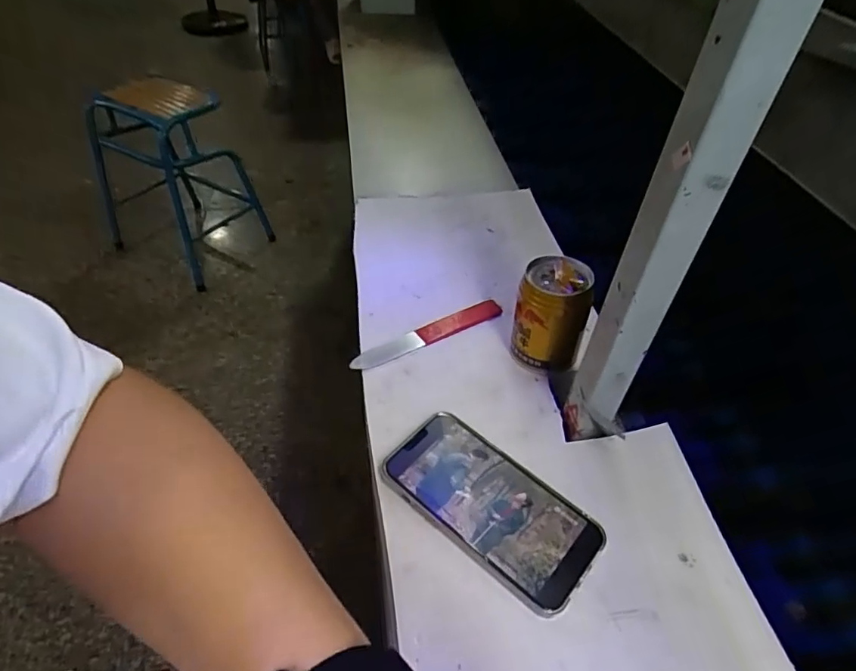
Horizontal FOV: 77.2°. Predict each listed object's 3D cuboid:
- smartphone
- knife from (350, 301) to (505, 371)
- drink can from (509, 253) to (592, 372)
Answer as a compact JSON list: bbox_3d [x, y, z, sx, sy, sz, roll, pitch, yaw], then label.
[{"bbox_3d":[0.046,0.126,0.405,0.161,0.010,0.081,33,52,26],"label":"smartphone"},{"bbox_3d":[0.002,-0.003,0.531,0.166,0.009,0.023,-22,50,-24],"label":"knife"},{"bbox_3d":[0.109,-0.015,0.487,0.061,0.099,0.057,14,45,10],"label":"drink can"}]

